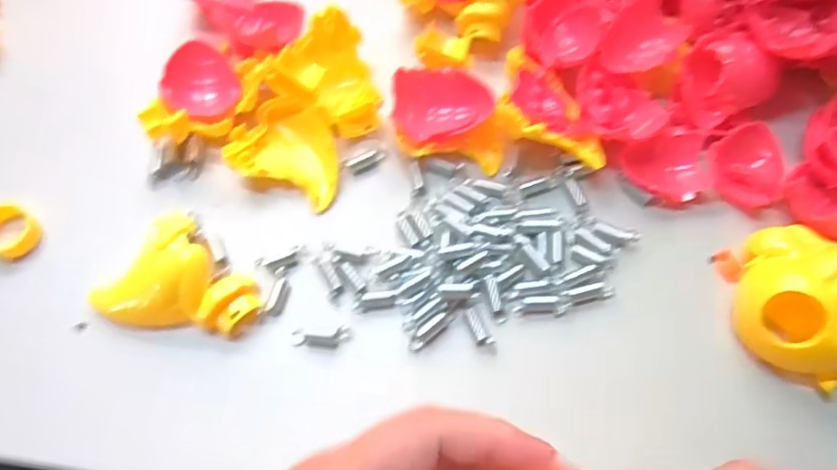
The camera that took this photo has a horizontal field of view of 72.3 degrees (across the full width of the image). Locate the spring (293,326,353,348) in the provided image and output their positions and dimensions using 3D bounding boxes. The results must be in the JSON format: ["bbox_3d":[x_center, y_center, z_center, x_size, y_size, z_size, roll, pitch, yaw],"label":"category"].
[{"bbox_3d":[-0.045,0.049,0.273,0.027,0.004,0.009,-4,69,-3],"label":"spring"}]

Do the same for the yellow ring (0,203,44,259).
[{"bbox_3d":[-0.204,-0.001,0.287,0.025,0.013,0.025,0,69,-1],"label":"yellow ring"}]

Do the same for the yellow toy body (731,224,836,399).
[{"bbox_3d":[0.176,0.026,0.262,0.053,0.038,0.068,21,70,7],"label":"yellow toy body"}]

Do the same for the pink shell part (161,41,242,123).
[{"bbox_3d":[-0.116,-0.081,0.303,0.035,0.013,0.044,-25,71,-10],"label":"pink shell part"}]

